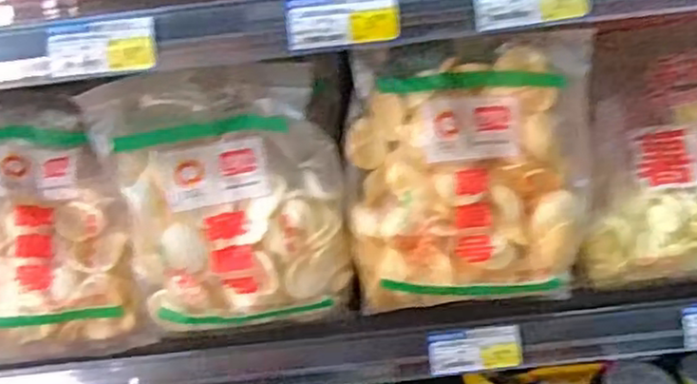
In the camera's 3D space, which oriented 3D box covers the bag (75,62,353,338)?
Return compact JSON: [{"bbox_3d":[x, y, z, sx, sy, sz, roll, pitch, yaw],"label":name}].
[{"bbox_3d":[-0.095,0.010,0.581,0.177,0.220,0.054,-10,25,-7],"label":"bag"}]

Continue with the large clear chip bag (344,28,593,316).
[{"bbox_3d":[0.094,-0.011,0.562,0.185,0.207,0.059,-3,25,8],"label":"large clear chip bag"}]

